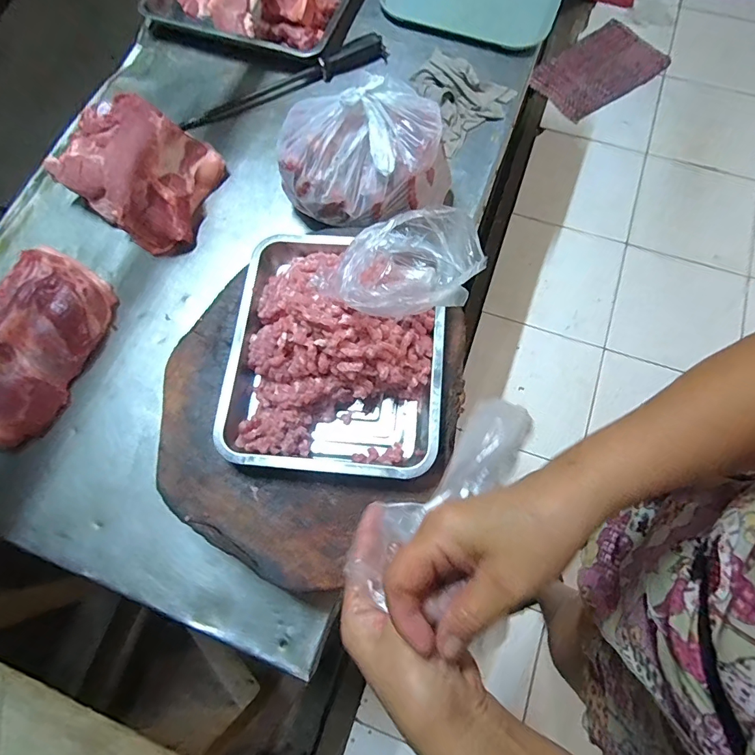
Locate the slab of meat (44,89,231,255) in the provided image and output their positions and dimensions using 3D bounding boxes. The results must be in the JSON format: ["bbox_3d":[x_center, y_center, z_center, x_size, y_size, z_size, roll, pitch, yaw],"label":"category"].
[{"bbox_3d":[-0.397,-0.350,0.723,0.270,0.079,0.207,31,76,10],"label":"slab of meat"}]

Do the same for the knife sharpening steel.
[{"bbox_3d":[-0.171,-0.549,0.804,0.402,0.034,0.034,-25,74,-6],"label":"knife sharpening steel"}]

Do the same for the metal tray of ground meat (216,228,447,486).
[{"bbox_3d":[-0.050,-0.045,0.510,0.255,0.095,0.304,4,74,4],"label":"metal tray of ground meat"}]

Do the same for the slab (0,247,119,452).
[{"bbox_3d":[-0.524,-0.055,0.656,0.165,0.049,0.317,12,74,5],"label":"slab"}]

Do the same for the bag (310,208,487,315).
[{"bbox_3d":[0.021,-0.119,0.473,0.185,0.085,0.117,-11,73,0],"label":"bag"}]

